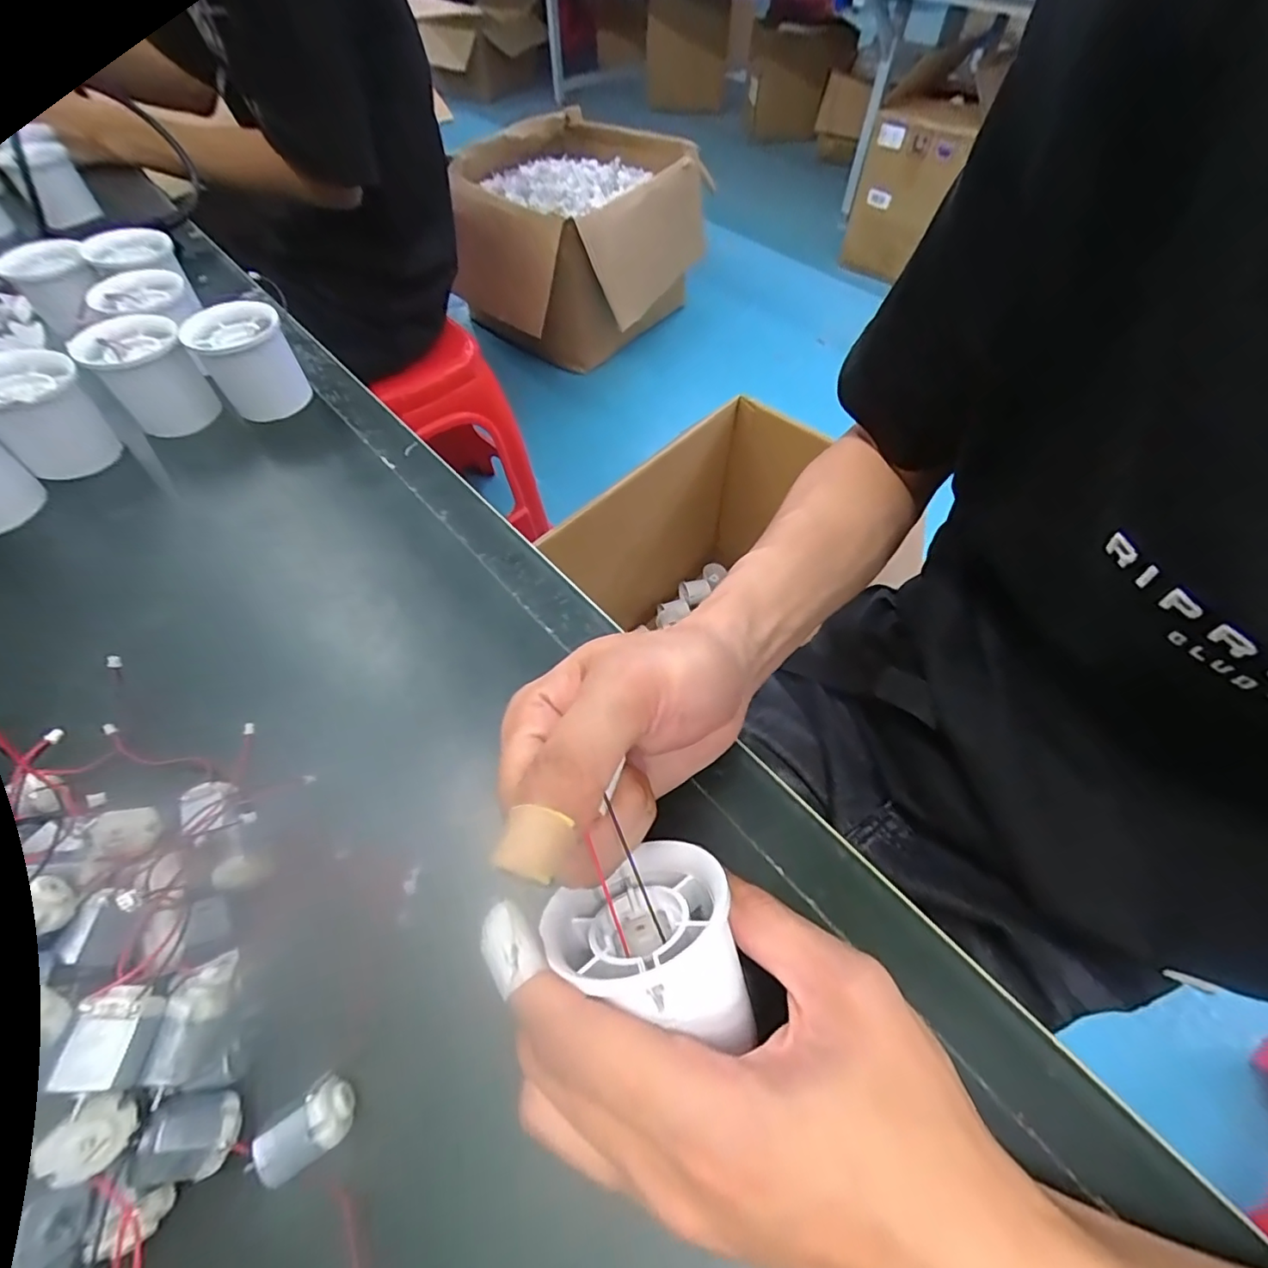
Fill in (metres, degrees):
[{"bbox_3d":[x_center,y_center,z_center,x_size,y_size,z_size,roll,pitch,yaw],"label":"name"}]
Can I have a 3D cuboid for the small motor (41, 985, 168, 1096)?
[{"bbox_3d":[-0.143,0.111,0.150,0.018,0.013,0.022,19,52,-29],"label":"small motor"}]

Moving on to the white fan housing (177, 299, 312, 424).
[{"bbox_3d":[-0.252,-0.179,0.361,0.054,0.055,0.054,-40,65,-23],"label":"white fan housing"}]

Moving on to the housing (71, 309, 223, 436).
[{"bbox_3d":[-0.308,-0.163,0.351,0.051,0.057,0.056,-39,65,-22],"label":"housing"}]

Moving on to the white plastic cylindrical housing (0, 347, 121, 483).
[{"bbox_3d":[-0.352,-0.131,0.329,0.054,0.056,0.056,36,64,21],"label":"white plastic cylindrical housing"}]

